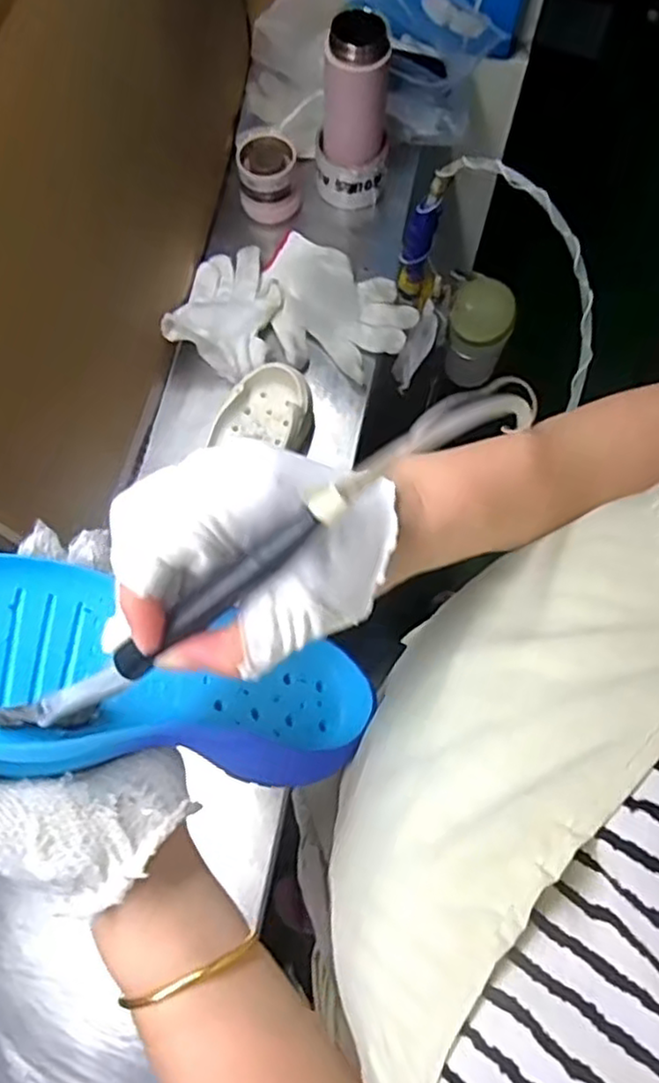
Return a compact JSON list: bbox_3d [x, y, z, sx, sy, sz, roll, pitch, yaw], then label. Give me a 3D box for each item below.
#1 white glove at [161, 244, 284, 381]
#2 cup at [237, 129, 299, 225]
[{"bbox_3d":[-0.104,-0.255,0.719,0.101,0.056,0.158,11,71,6],"label":"white glove"},{"bbox_3d":[-0.069,-0.414,0.776,0.065,0.052,0.078,-4,70,0],"label":"cup"}]

